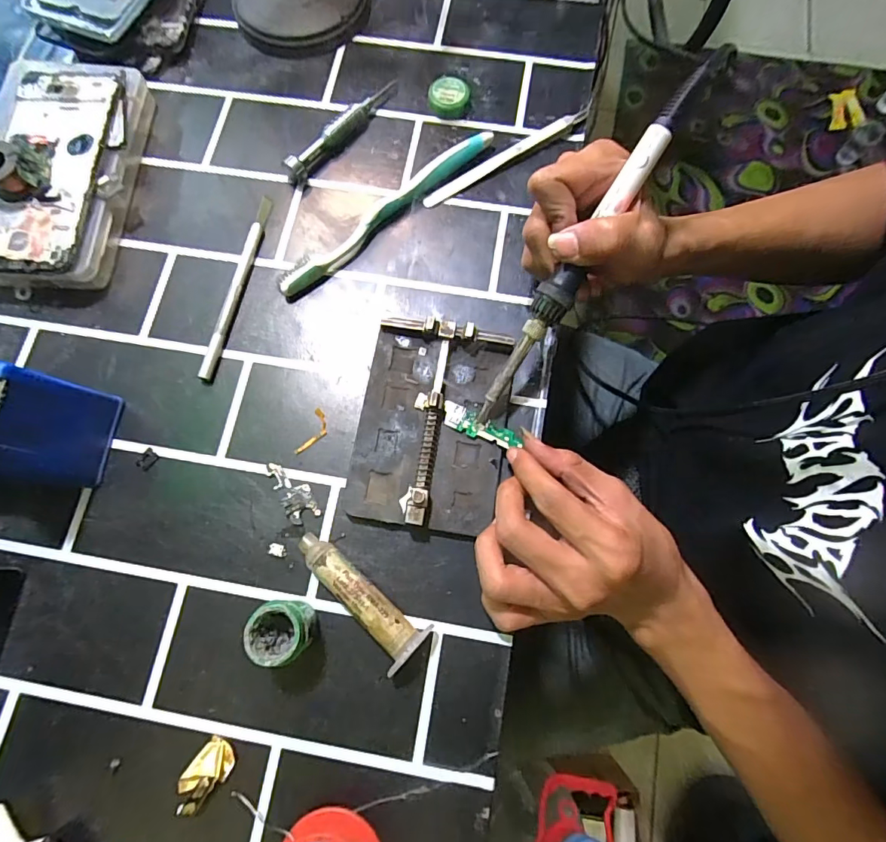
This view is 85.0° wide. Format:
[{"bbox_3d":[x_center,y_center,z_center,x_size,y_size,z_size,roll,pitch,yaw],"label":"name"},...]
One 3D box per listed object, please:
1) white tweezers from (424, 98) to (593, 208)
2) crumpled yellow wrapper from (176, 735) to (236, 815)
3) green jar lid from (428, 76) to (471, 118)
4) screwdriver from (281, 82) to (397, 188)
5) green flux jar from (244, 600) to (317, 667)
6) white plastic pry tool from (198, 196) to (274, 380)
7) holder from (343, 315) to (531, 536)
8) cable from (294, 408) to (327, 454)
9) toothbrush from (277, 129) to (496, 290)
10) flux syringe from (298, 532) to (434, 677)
[{"bbox_3d":[0.051,-0.197,0.356,0.149,0.012,0.011,-32,77,-9],"label":"white tweezers"},{"bbox_3d":[-0.124,0.184,0.251,0.019,0.007,0.034,38,78,10],"label":"crumpled yellow wrapper"},{"bbox_3d":[0.004,-0.245,0.364,0.030,0.012,0.031,0,74,0],"label":"green jar lid"},{"bbox_3d":[-0.071,-0.216,0.357,0.014,0.018,0.112,38,78,10],"label":"screwdriver"},{"bbox_3d":[-0.083,0.110,0.258,0.031,0.036,0.029,0,74,0],"label":"green flux jar"},{"bbox_3d":[-0.139,-0.093,0.328,0.008,0.010,0.138,11,75,3],"label":"white plastic pry tool"},{"bbox_3d":[-0.007,0.000,0.290,0.088,0.028,0.124,11,75,3],"label":"holder"},{"bbox_3d":[-0.081,0.008,0.301,0.013,0.004,0.031,24,76,6],"label":"cable"},{"bbox_3d":[-0.037,-0.147,0.337,0.184,0.016,0.016,-39,78,-10],"label":"toothbrush"},{"bbox_3d":[-0.045,0.093,0.268,0.025,0.022,0.085,-42,79,-11],"label":"flux syringe"}]

